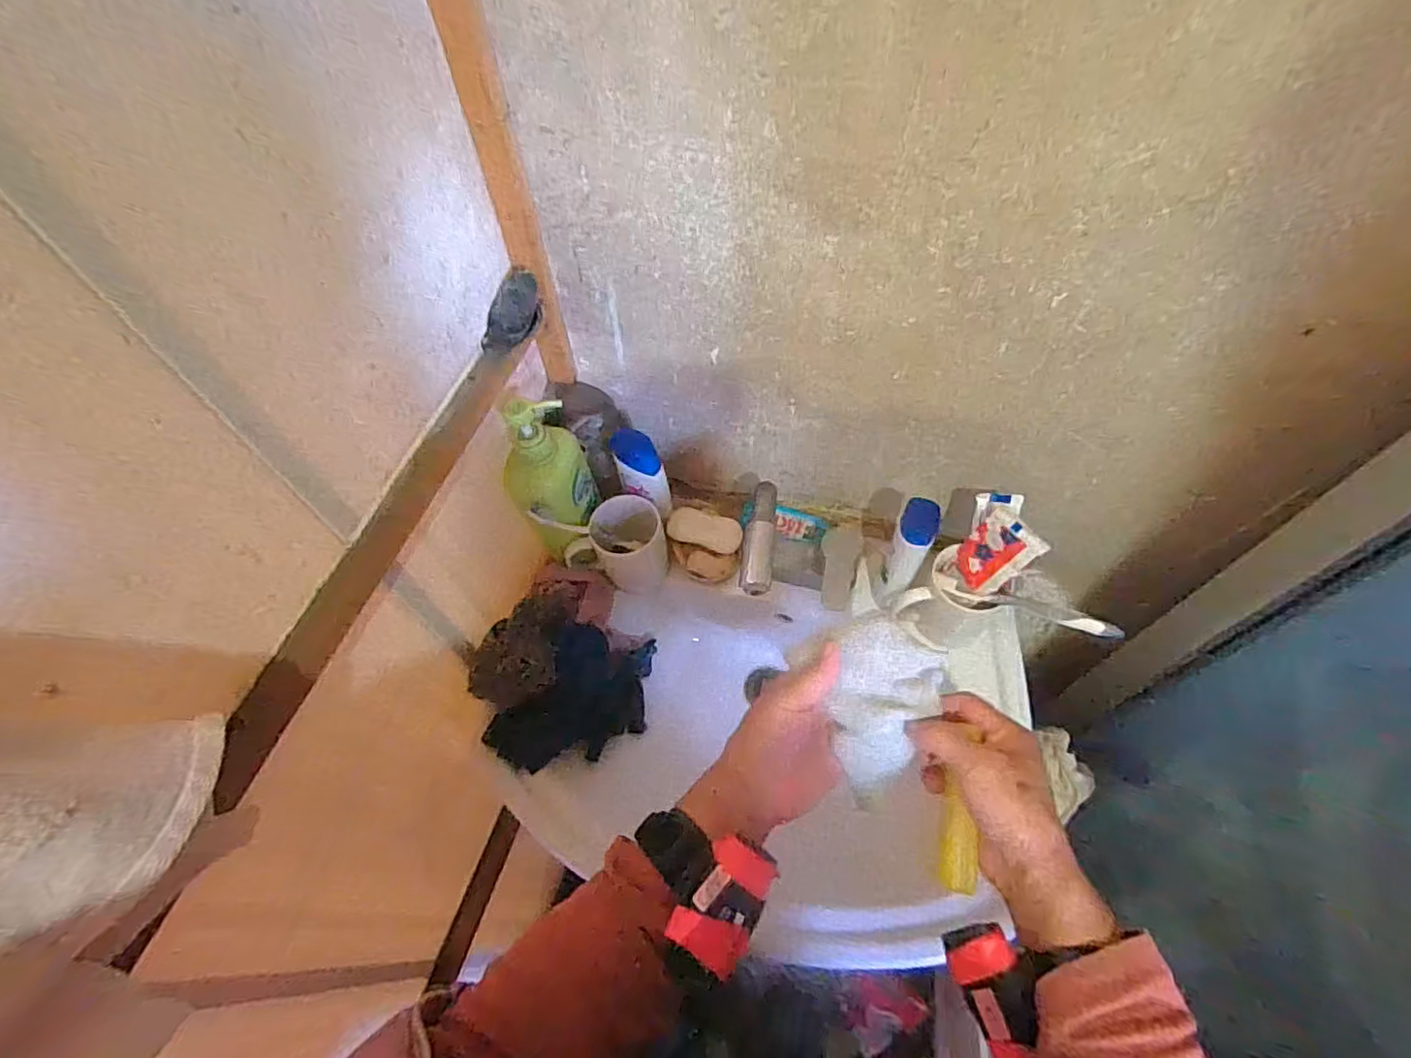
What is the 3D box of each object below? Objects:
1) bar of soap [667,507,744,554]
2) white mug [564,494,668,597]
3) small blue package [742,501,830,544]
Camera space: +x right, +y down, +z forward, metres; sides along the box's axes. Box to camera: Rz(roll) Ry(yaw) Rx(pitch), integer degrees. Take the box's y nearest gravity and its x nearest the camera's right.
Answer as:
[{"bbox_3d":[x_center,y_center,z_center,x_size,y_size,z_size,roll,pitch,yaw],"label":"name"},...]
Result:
[{"bbox_3d":[0.000,0.001,0.734,0.089,0.023,0.035,15,57,-7],"label":"bar of soap"},{"bbox_3d":[-0.101,0.020,0.722,0.106,0.105,0.072,10,57,9],"label":"white mug"},{"bbox_3d":[0.100,-0.007,0.771,0.106,0.016,0.036,13,87,9],"label":"small blue package"}]

